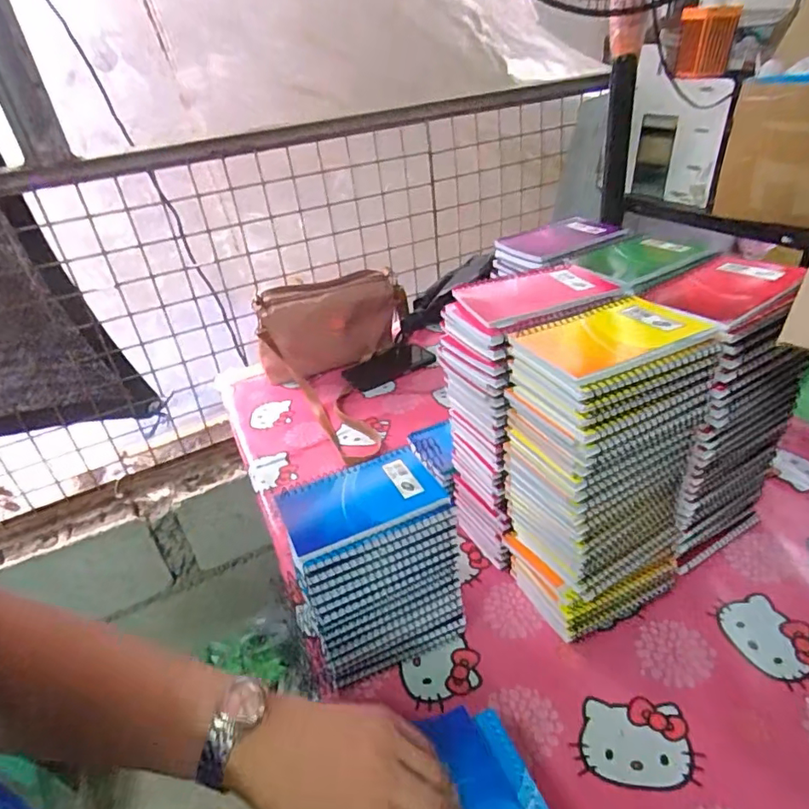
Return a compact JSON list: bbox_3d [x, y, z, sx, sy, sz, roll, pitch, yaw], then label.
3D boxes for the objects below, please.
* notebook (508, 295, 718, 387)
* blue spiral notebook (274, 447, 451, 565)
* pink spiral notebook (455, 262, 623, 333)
[{"bbox_3d":[0.157,-0.056,0.411,0.131,0.007,0.088,-20,35,-19],"label":"notebook"},{"bbox_3d":[-0.036,0.081,0.464,0.131,0.014,0.092,-19,34,-17],"label":"blue spiral notebook"},{"bbox_3d":[0.118,-0.103,0.494,0.129,0.008,0.096,-16,34,-13],"label":"pink spiral notebook"}]

